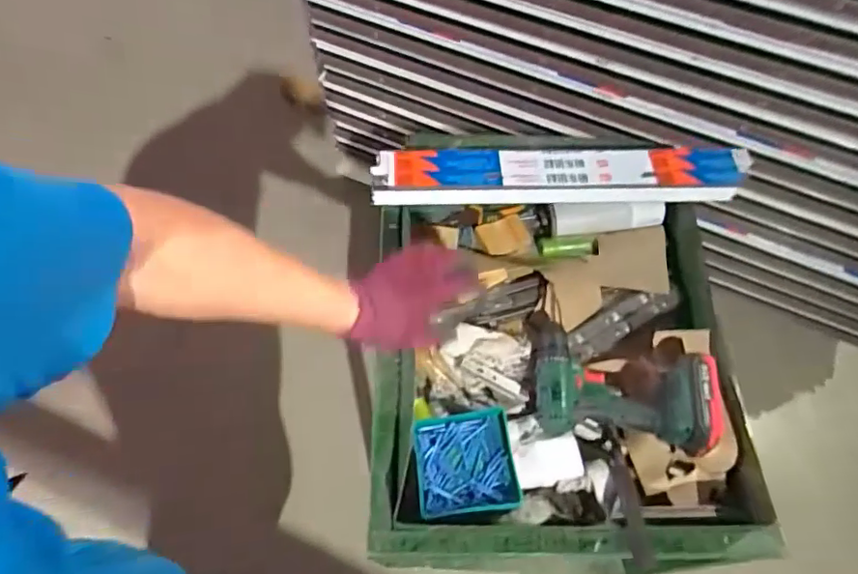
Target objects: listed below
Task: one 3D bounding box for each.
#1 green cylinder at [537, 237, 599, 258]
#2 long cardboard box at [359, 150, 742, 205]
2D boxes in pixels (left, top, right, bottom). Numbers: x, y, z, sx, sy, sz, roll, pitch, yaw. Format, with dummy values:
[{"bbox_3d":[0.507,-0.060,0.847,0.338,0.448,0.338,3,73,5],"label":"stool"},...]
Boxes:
[{"bbox_3d":[0.234,-0.065,0.937,0.103,0.024,0.034,-3,62,-4],"label":"green cylinder"},{"bbox_3d":[0.201,-0.167,0.856,0.563,0.075,0.067,-2,62,-4],"label":"long cardboard box"}]

